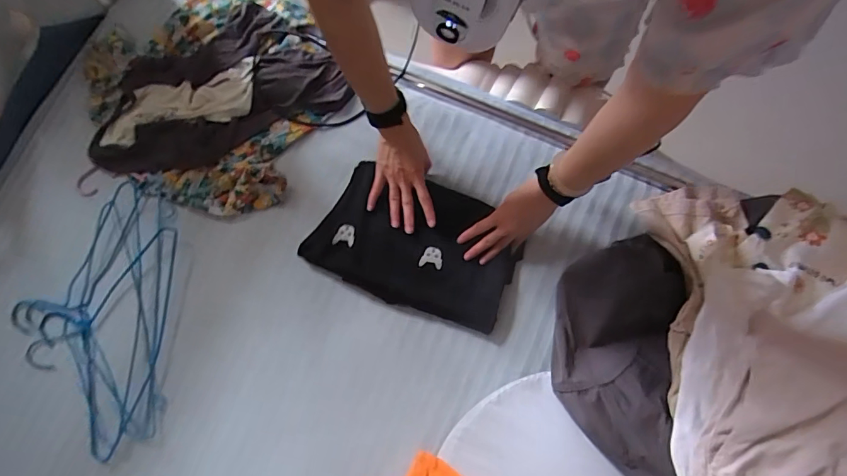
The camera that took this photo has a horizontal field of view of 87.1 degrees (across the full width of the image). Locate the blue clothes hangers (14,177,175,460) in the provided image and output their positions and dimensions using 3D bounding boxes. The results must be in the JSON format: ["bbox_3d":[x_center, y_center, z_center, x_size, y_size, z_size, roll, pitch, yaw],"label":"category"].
[{"bbox_3d":[-0.555,0.127,0.742,0.273,0.026,0.431,-3,78,5],"label":"blue clothes hangers"}]

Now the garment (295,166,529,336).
[{"bbox_3d":[-0.009,-0.007,0.716,0.322,0.039,0.222,20,77,6],"label":"garment"}]

